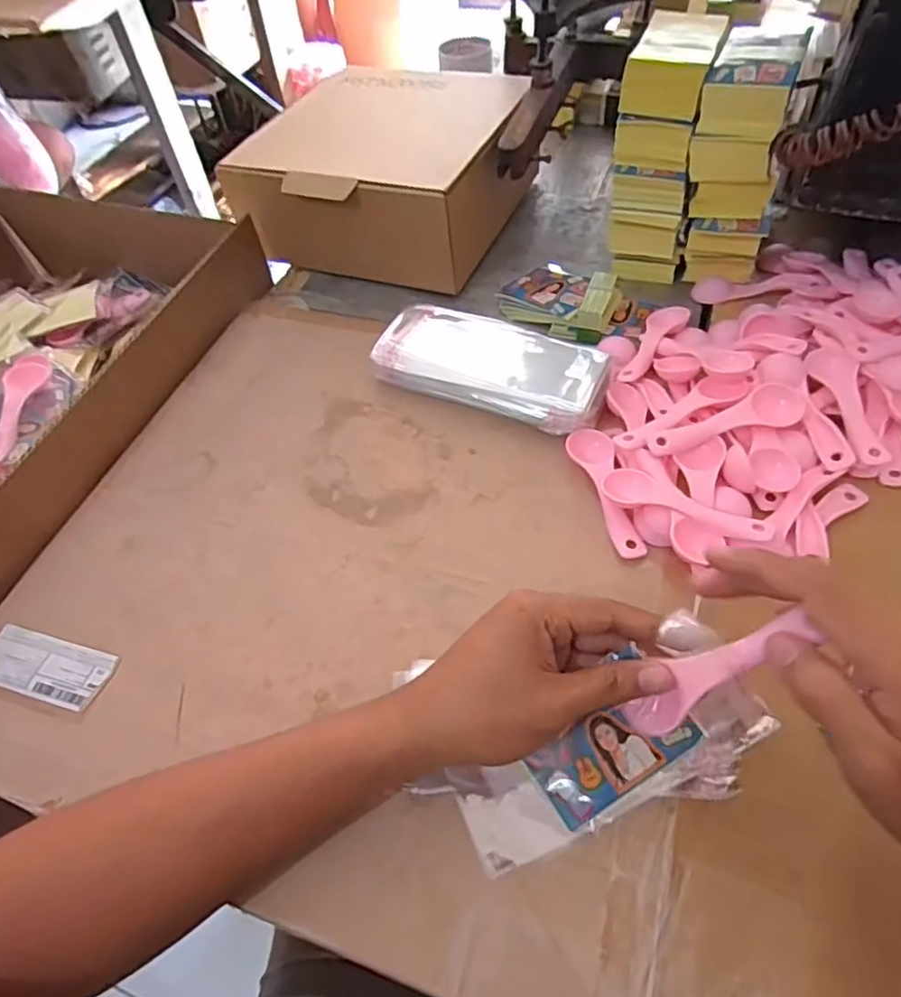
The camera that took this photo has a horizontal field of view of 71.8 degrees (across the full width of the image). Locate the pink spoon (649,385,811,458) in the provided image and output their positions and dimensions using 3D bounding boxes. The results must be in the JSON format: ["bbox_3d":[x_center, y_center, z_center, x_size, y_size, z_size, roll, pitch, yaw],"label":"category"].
[{"bbox_3d":[0.200,-0.053,0.451,0.109,0.020,0.032,-17,56,-7],"label":"pink spoon"}]

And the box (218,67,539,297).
[{"bbox_3d":[-0.060,-0.354,0.659,0.236,0.101,0.253,13,58,13],"label":"box"}]

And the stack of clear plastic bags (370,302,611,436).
[{"bbox_3d":[0.035,-0.113,0.527,0.193,0.028,0.090,20,60,17],"label":"stack of clear plastic bags"}]

